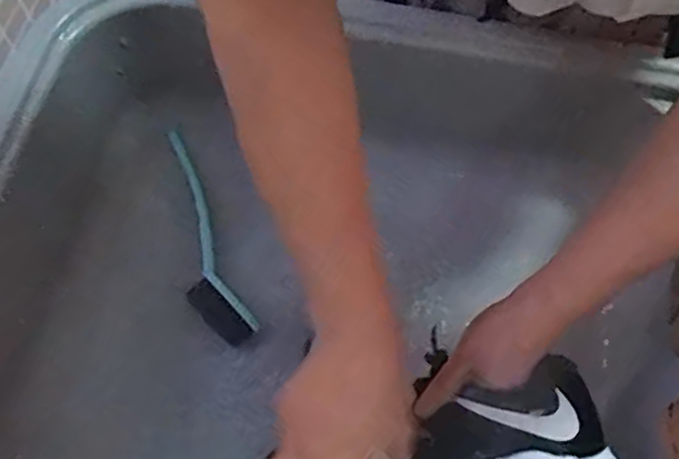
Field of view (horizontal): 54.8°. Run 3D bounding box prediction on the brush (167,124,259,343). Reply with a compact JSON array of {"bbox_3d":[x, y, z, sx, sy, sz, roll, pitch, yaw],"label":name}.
[{"bbox_3d":[-0.142,0.007,0.644,0.049,0.030,0.230,-22,68,-10],"label":"brush"}]

